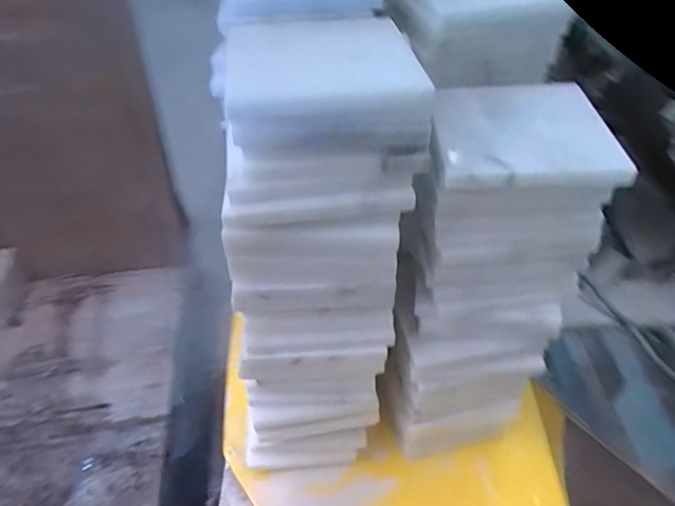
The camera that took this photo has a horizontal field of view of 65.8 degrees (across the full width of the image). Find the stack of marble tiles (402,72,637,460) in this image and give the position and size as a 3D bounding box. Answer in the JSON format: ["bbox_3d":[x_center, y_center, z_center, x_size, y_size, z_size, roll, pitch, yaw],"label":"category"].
[{"bbox_3d":[0.108,0.028,0.414,0.105,0.299,0.132,2,44,1],"label":"stack of marble tiles"}]

